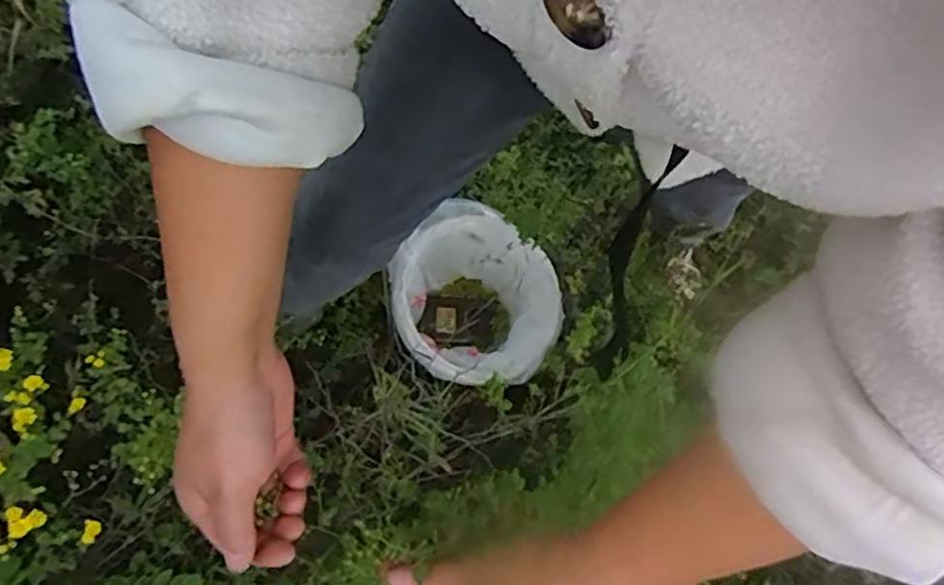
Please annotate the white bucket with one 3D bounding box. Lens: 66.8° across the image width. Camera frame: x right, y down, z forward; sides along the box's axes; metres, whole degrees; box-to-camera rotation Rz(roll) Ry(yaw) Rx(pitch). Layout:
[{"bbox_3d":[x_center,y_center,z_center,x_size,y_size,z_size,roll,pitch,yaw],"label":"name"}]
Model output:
[{"bbox_3d":[0.009,0.037,1.052,0.211,0.238,0.217,0,76,1],"label":"white bucket"}]

